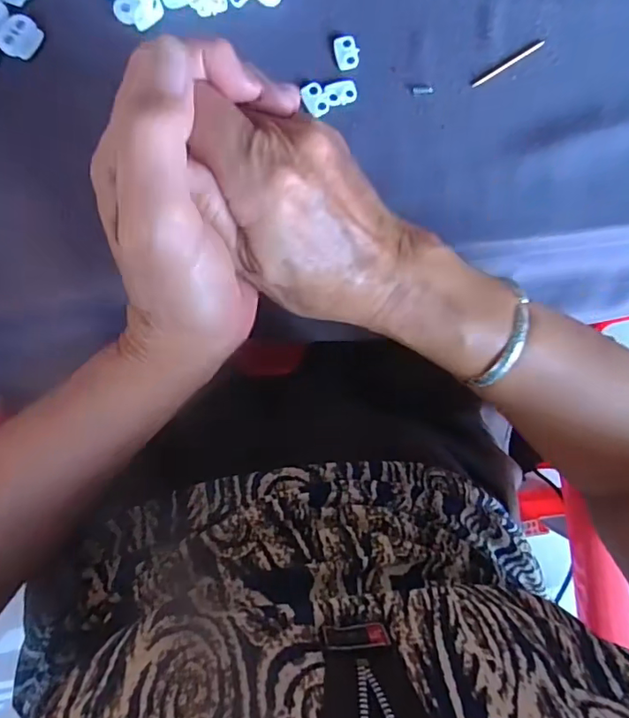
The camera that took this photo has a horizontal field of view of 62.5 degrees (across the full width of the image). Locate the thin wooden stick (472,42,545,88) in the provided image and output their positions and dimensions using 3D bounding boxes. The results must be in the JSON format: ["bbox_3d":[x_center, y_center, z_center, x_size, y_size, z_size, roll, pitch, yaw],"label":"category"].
[{"bbox_3d":[0.121,-0.182,0.320,0.058,0.004,0.004,-35,93,-8],"label":"thin wooden stick"}]

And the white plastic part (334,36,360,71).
[{"bbox_3d":[0.019,-0.179,0.302,0.014,0.004,0.019,-15,90,-9],"label":"white plastic part"}]

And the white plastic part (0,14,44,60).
[{"bbox_3d":[-0.157,-0.172,0.277,0.017,0.004,0.022,32,84,-6],"label":"white plastic part"}]

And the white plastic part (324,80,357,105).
[{"bbox_3d":[0.016,-0.155,0.300,0.019,0.004,0.013,-20,91,-9],"label":"white plastic part"}]

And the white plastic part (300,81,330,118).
[{"bbox_3d":[0.001,-0.150,0.298,0.013,0.004,0.018,-29,92,-9],"label":"white plastic part"}]

